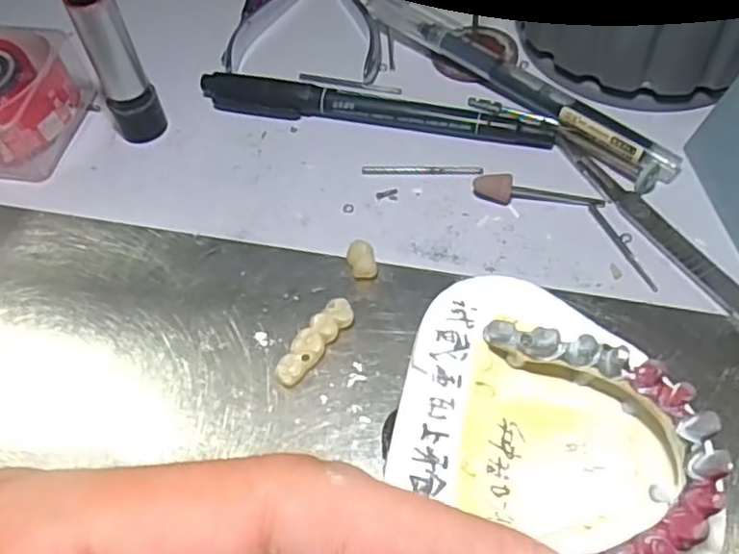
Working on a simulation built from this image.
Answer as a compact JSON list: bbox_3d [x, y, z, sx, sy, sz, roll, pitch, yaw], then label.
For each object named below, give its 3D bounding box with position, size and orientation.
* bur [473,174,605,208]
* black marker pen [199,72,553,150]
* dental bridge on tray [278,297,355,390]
[{"bbox_3d":[0.059,-0.031,0.233,0.044,0.008,0.009,1,56,5],"label":"bur"},{"bbox_3d":[0.000,-0.064,0.259,0.138,0.012,0.011,11,58,11],"label":"black marker pen"},{"bbox_3d":[-0.017,0.020,0.204,0.009,0.008,0.031,34,64,23],"label":"dental bridge on tray"}]

